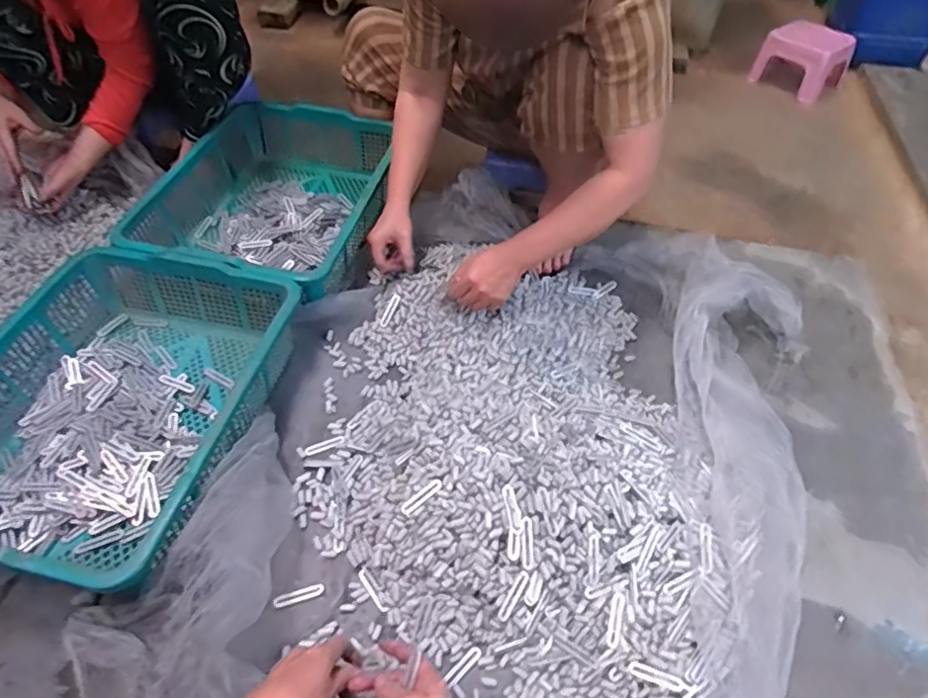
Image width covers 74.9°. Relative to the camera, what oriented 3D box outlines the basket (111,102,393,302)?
[{"bbox_3d":[-0.347,-0.297,1.168,0.399,0.149,0.553,12,48,7],"label":"basket"}]

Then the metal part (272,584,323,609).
[{"bbox_3d":[-0.198,0.295,0.728,0.059,0.005,0.018,-11,50,-14],"label":"metal part"}]

